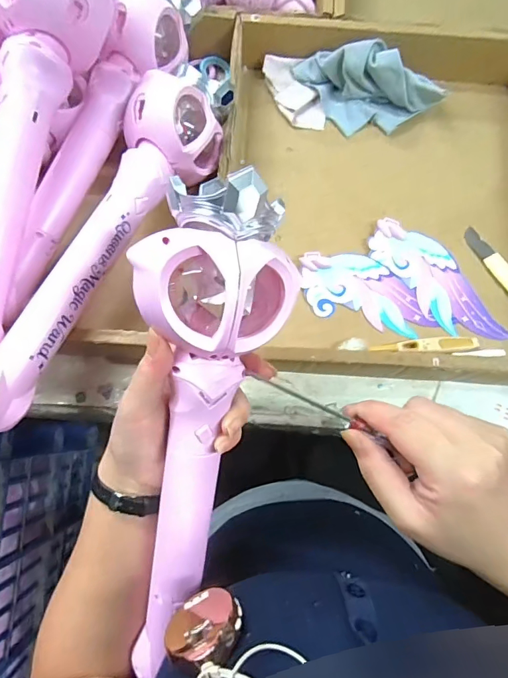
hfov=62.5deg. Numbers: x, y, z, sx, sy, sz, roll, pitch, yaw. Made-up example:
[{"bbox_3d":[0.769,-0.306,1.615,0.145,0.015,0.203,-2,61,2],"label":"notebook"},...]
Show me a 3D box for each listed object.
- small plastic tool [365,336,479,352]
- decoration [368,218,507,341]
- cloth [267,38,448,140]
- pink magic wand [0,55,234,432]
[{"bbox_3d":[0.171,0.007,0.416,0.105,0.011,0.014,-3,78,-2],"label":"small plastic tool"},{"bbox_3d":[0.191,-0.059,0.432,0.061,0.010,0.165,-39,81,-9],"label":"decoration"},{"bbox_3d":[0.107,-0.277,0.461,0.196,0.054,0.075,9,77,1],"label":"cloth"},{"bbox_3d":[-0.123,-0.105,0.363,0.071,0.070,0.365,28,78,5],"label":"pink magic wand"}]

